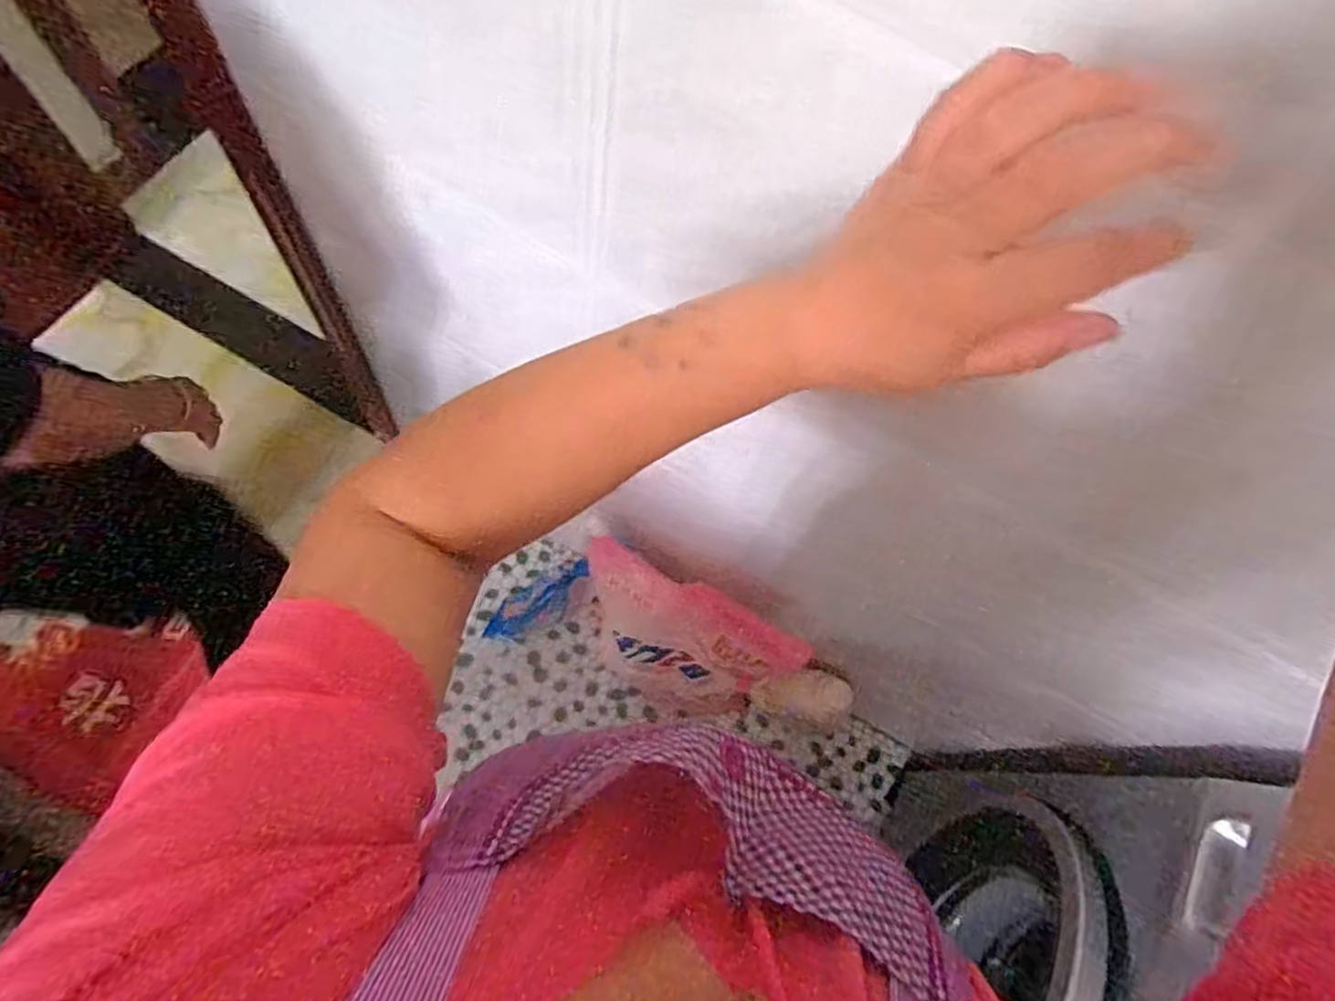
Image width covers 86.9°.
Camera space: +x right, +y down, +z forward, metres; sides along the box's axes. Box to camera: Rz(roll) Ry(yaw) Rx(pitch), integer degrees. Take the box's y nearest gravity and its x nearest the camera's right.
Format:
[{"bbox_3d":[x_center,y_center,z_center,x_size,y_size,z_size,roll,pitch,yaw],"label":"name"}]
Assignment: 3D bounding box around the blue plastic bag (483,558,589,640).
[{"bbox_3d":[-0.248,0.198,1.377,0.246,0.037,0.096,-33,74,11],"label":"blue plastic bag"}]

